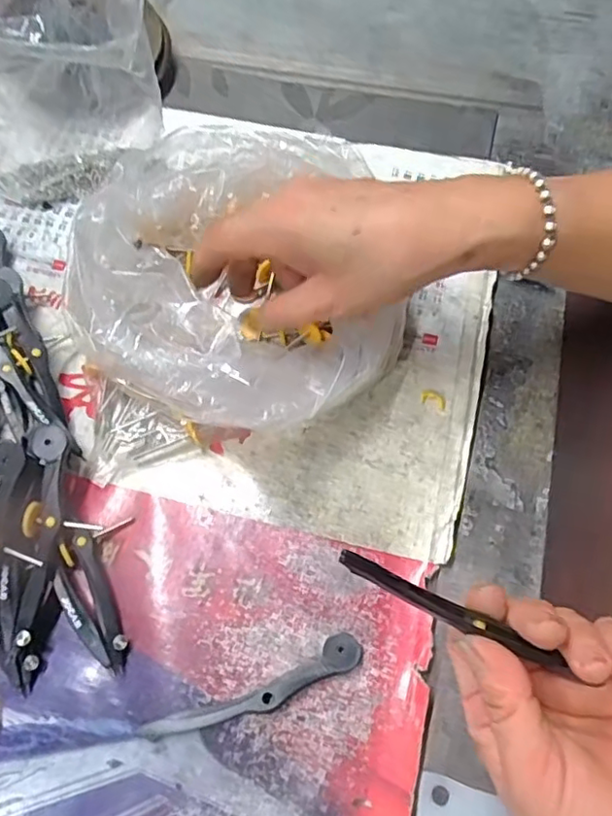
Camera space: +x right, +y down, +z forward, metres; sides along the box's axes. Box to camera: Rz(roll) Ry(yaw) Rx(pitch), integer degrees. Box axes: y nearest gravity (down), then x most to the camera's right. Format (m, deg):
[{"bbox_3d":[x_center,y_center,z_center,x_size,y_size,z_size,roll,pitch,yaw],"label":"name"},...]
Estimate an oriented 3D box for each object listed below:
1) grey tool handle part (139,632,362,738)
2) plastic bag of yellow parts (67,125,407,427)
[{"bbox_3d":[-0.024,0.140,0.296,0.110,0.007,0.018,-23,69,-8],"label":"grey tool handle part"},{"bbox_3d":[-0.037,-0.073,0.338,0.178,0.058,0.165,7,68,4],"label":"plastic bag of yellow parts"}]

